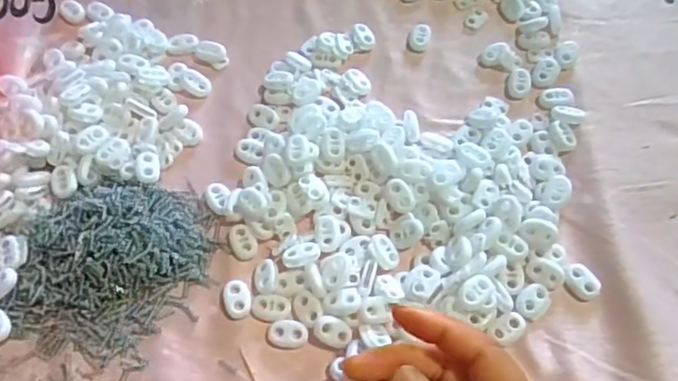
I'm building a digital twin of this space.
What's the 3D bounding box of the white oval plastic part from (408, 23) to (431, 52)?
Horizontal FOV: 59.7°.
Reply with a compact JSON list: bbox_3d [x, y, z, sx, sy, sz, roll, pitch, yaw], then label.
[{"bbox_3d":[0.060,-0.113,0.435,0.015,0.007,0.021,13,64,6],"label":"white oval plastic part"}]

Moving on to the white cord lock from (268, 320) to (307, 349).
[{"bbox_3d":[-0.029,0.081,0.334,0.022,0.004,0.016,2,63,1],"label":"white cord lock"}]

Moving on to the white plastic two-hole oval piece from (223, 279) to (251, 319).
[{"bbox_3d":[-0.059,0.064,0.342,0.015,0.008,0.023,-14,64,-7],"label":"white plastic two-hole oval piece"}]

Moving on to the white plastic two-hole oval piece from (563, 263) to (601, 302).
[{"bbox_3d":[0.141,0.054,0.347,0.017,0.005,0.021,-31,67,-15],"label":"white plastic two-hole oval piece"}]

